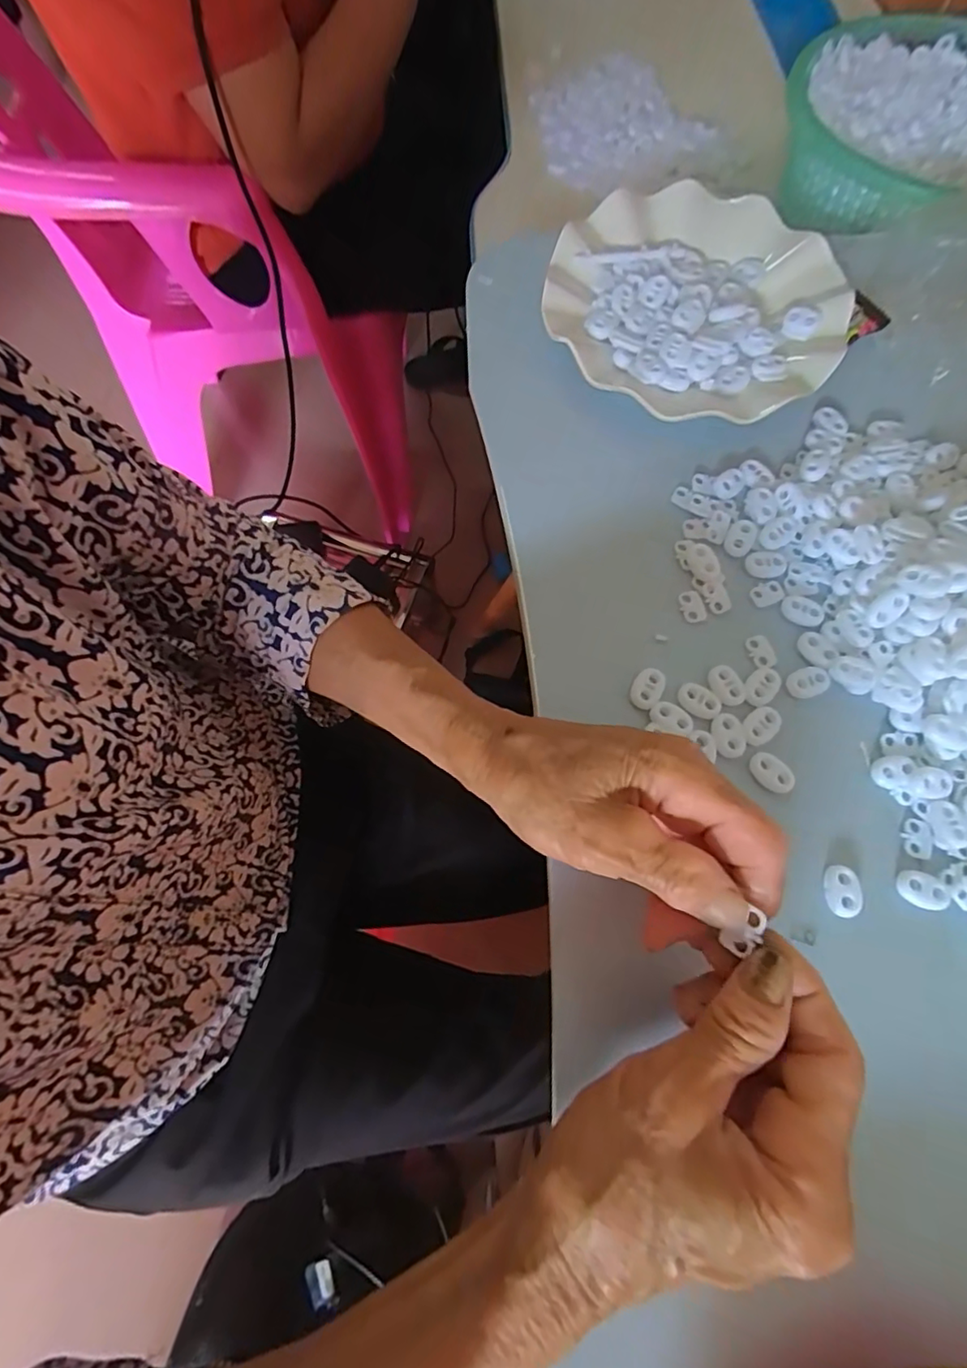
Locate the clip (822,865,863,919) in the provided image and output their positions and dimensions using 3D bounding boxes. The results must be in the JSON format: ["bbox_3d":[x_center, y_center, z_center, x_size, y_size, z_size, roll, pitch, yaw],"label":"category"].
[{"bbox_3d":[0.165,0.095,0.258,0.014,0.006,0.022,2,68,1],"label":"clip"}]

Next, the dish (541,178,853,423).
[{"bbox_3d":[0.131,-0.237,0.349,0.174,0.026,0.180,0,68,0],"label":"dish"}]

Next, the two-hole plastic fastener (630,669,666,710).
[{"bbox_3d":[0.084,0.002,0.288,0.015,0.005,0.021,29,70,11],"label":"two-hole plastic fastener"}]

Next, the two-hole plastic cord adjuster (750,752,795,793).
[{"bbox_3d":[0.141,0.044,0.275,0.013,0.006,0.022,-40,73,-15],"label":"two-hole plastic cord adjuster"}]

